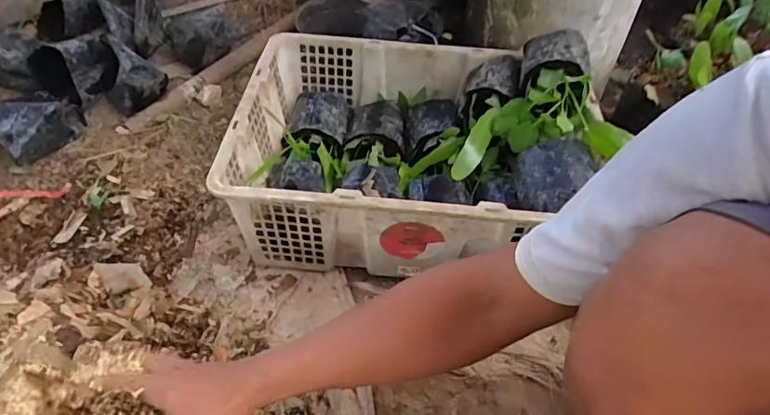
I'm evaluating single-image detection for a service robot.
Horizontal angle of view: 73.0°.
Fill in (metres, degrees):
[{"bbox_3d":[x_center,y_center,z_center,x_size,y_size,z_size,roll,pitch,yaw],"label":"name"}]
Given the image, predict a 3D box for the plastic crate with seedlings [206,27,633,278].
[{"bbox_3d":[0.045,-0.080,0.724,0.472,0.222,0.332,4,47,2],"label":"plastic crate with seedlings"}]

